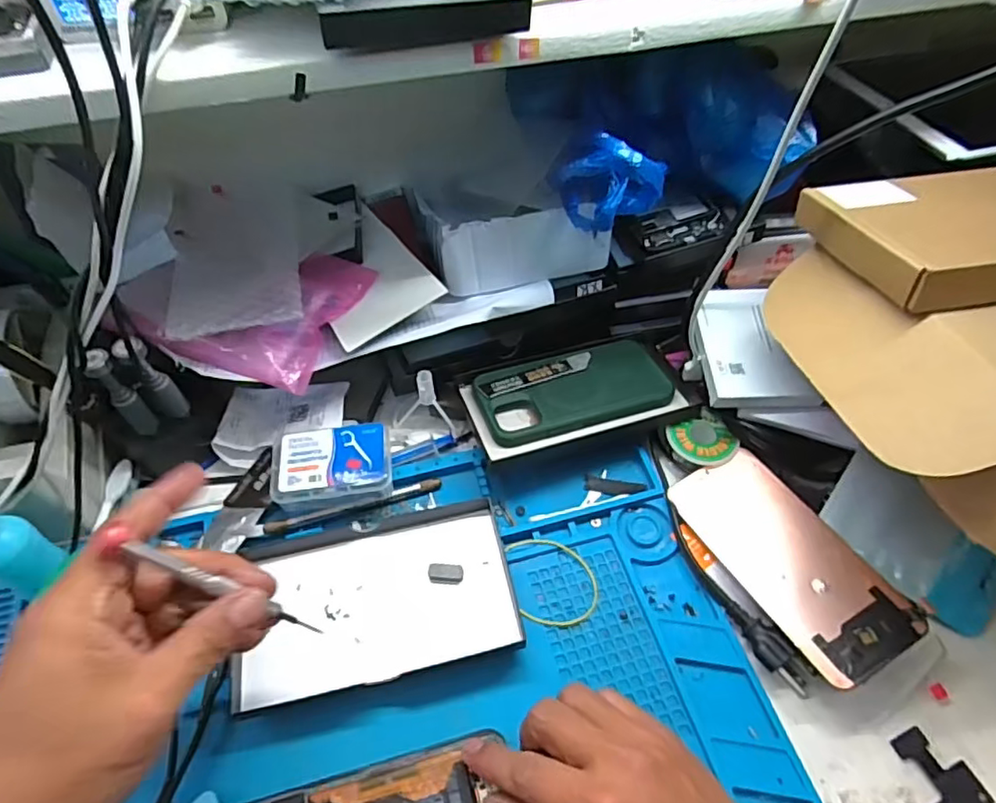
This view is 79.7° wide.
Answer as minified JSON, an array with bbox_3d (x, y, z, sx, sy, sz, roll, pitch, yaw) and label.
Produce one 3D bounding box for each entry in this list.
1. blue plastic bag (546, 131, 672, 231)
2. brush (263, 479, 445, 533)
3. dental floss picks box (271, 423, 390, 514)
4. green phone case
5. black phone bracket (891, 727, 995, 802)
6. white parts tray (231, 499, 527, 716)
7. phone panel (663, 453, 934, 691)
[{"bbox_3d":[0.072,-0.146,0.394,0.072,0.072,0.036,36,61,25],"label":"blue plastic bag"},{"bbox_3d":[-0.105,0.076,0.438,0.126,0.010,0.008,-15,53,-10],"label":"brush"},{"bbox_3d":[-0.120,0.050,0.439,0.085,0.039,0.059,-6,54,-3],"label":"dental floss picks box"},{"bbox_3d":[0.059,-0.011,0.467,0.146,0.007,0.073,-15,53,-12],"label":"green phone case"},{"bbox_3d":[0.240,0.214,0.332,0.054,0.005,0.047,-19,54,-13],"label":"black phone bracket"},{"bbox_3d":[-0.078,0.126,0.390,0.170,0.020,0.104,-10,53,-7],"label":"white parts tray"},{"bbox_3d":[0.190,0.101,0.394,0.072,0.008,0.155,-30,51,-8],"label":"phone panel"}]

